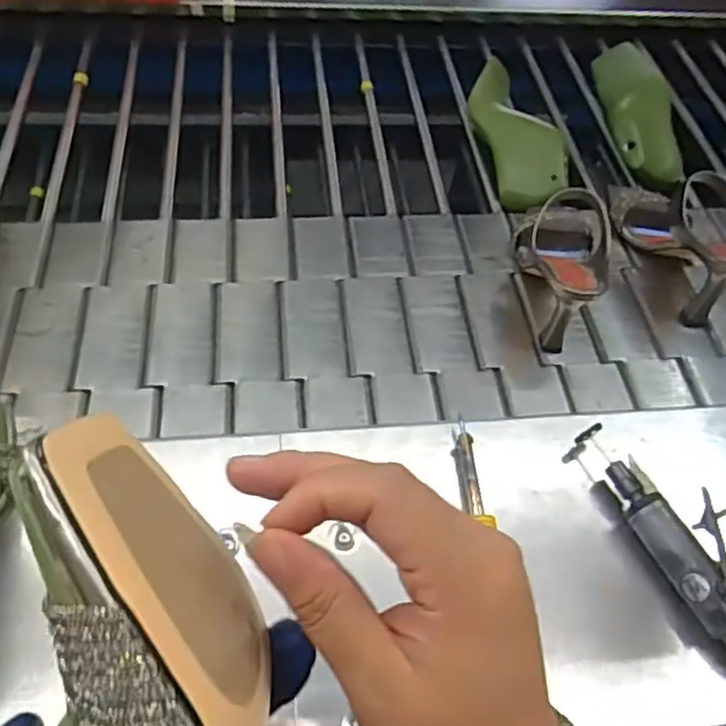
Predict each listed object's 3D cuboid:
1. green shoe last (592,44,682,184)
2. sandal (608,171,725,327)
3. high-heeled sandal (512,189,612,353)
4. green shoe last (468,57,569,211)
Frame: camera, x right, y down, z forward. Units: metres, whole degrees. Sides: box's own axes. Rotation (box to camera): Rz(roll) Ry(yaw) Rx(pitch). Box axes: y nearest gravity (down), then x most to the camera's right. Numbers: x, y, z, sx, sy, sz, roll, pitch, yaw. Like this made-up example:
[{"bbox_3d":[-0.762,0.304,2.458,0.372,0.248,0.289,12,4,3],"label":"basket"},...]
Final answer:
[{"bbox_3d":[0.381,-0.349,0.958,0.091,0.084,0.261,5,52,-1],"label":"green shoe last"},{"bbox_3d":[0.357,-0.142,0.760,0.075,0.120,0.197,-14,57,-16],"label":"sandal"},{"bbox_3d":[0.208,-0.123,0.715,0.074,0.114,0.208,10,53,1],"label":"high-heeled sandal"},{"bbox_3d":[0.190,-0.293,0.871,0.094,0.065,0.242,-10,54,-12],"label":"green shoe last"}]

